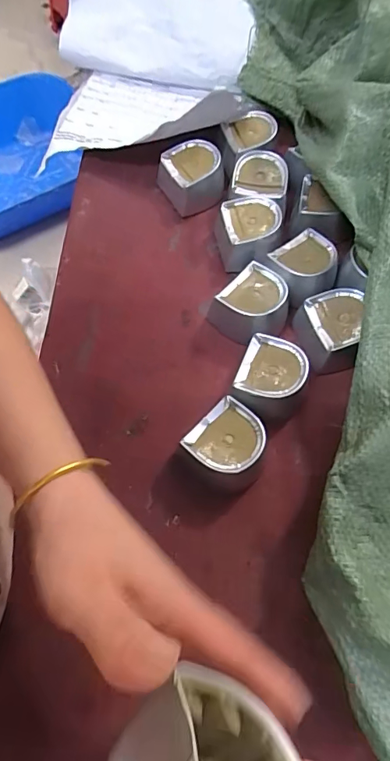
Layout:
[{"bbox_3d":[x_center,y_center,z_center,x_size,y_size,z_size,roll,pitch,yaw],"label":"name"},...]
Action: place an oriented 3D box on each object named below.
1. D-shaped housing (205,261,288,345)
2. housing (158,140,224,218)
[{"bbox_3d":[0.054,-0.072,0.415,0.067,0.040,0.062,37,69,16],"label":"D-shaped housing"},{"bbox_3d":[-0.003,-0.223,0.489,0.062,0.047,0.058,-27,67,-13],"label":"housing"}]

